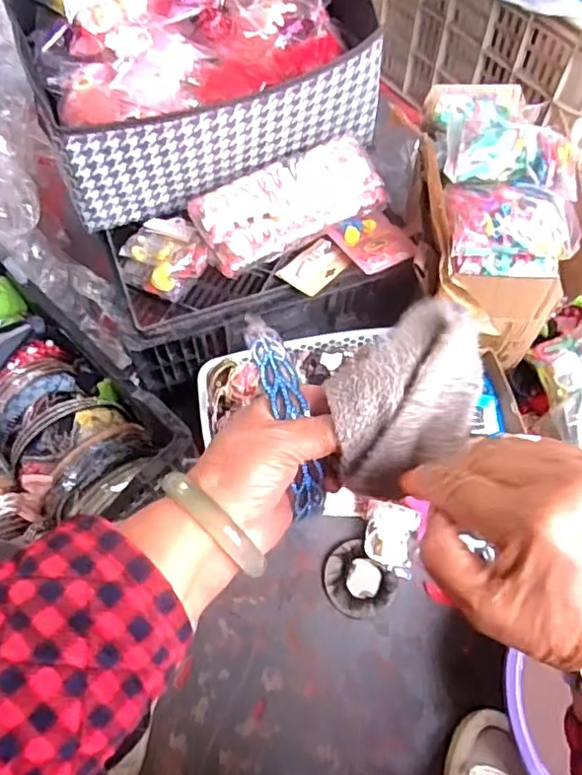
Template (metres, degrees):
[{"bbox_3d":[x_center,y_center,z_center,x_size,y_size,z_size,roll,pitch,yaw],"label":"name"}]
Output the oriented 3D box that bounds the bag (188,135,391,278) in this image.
[{"bbox_3d":[-0.002,-0.226,0.763,0.232,0.071,0.097,-28,66,-14],"label":"bag"}]

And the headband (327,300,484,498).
[{"bbox_3d":[0.069,0.003,0.351,0.117,0.036,0.072,-41,70,-19],"label":"headband"}]

